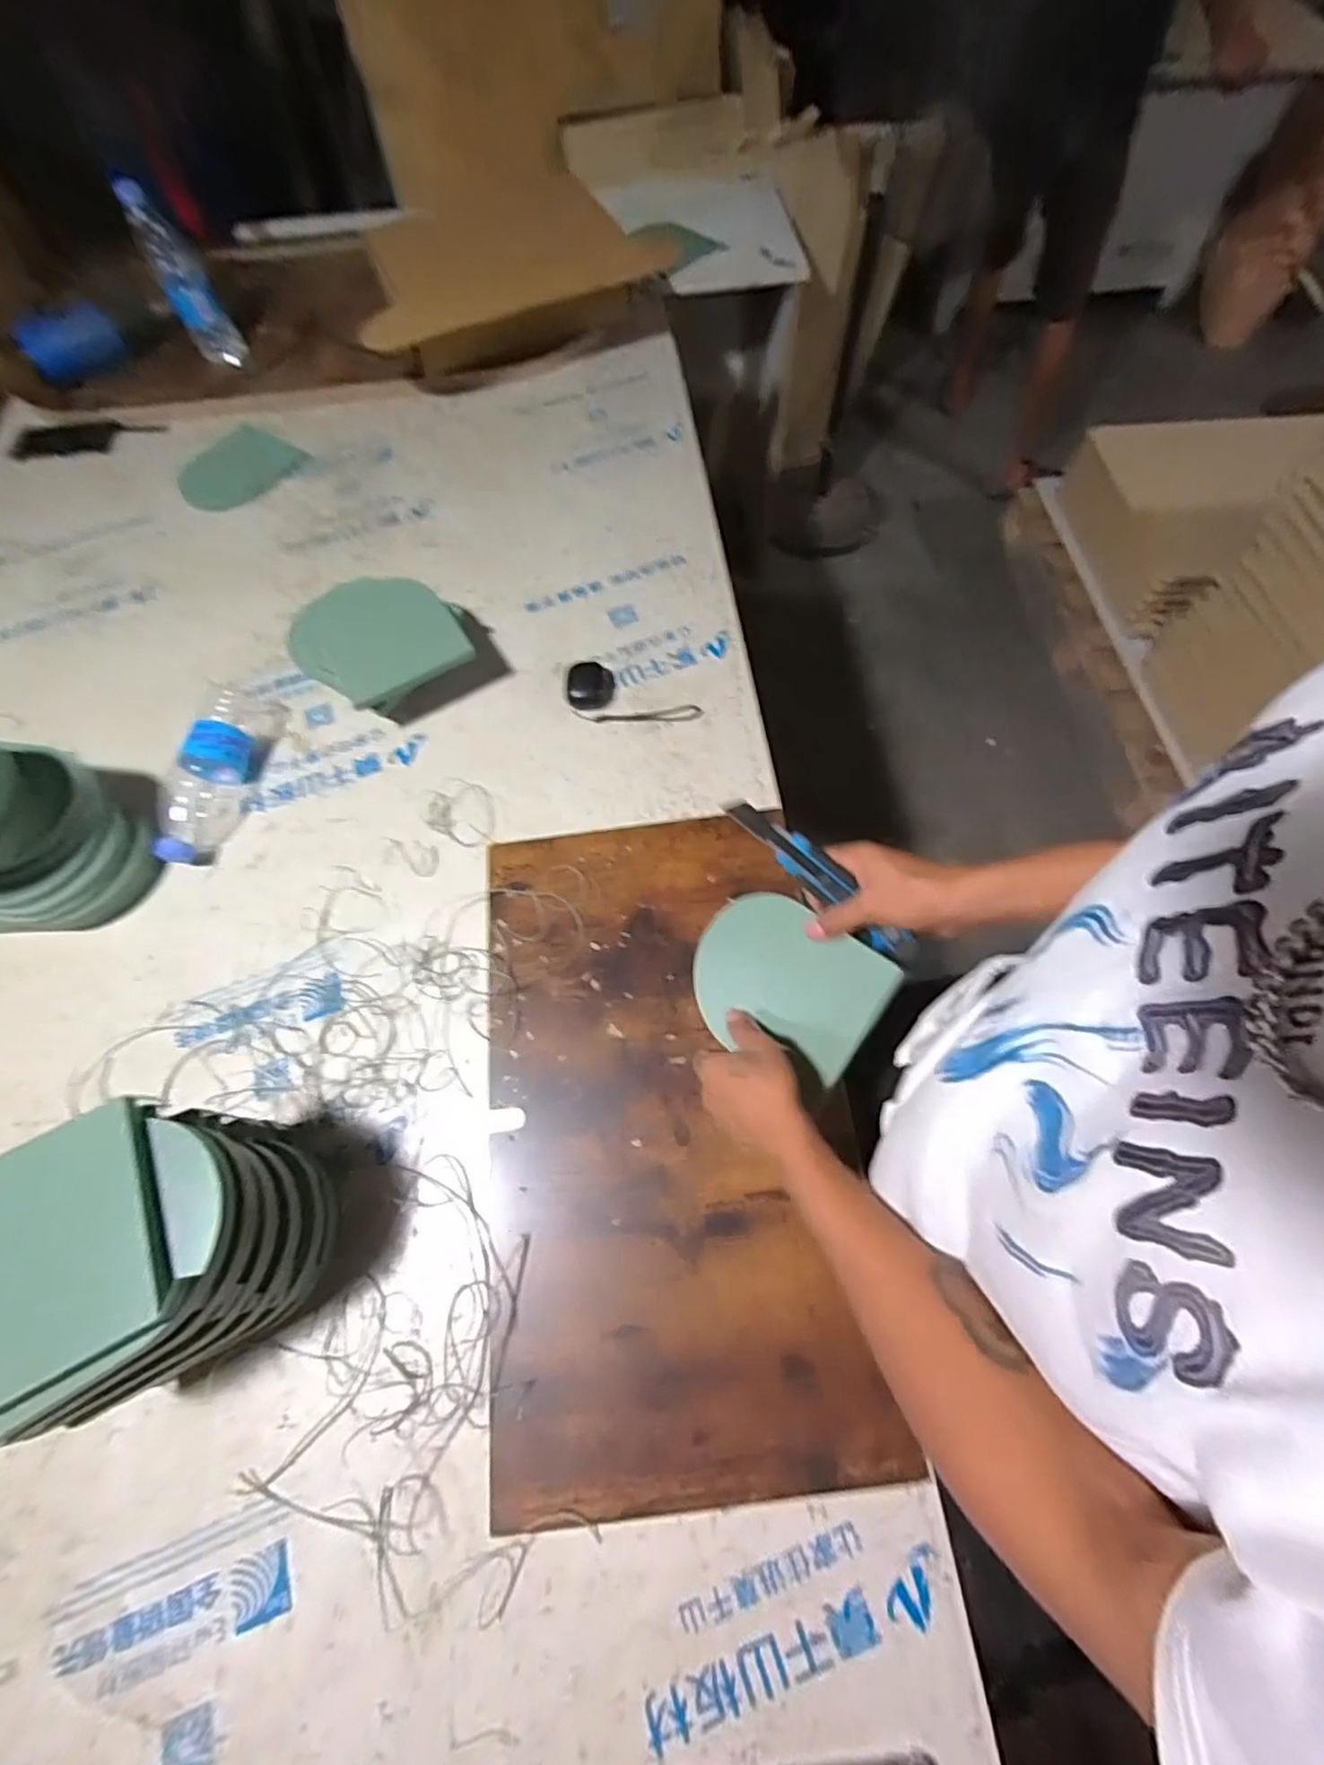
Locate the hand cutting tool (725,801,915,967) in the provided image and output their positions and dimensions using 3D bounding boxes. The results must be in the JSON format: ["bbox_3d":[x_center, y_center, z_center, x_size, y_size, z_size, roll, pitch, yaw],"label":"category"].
[{"bbox_3d":[0.135,0.000,0.534,0.195,0.029,0.028,41,72,-5],"label":"hand cutting tool"}]

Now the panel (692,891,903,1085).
[{"bbox_3d":[0.100,0.088,0.566,0.172,0.009,0.137,37,105,36],"label":"panel"}]

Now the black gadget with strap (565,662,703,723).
[{"bbox_3d":[-0.043,-0.219,0.789,0.164,0.021,0.079,25,69,14],"label":"black gadget with strap"}]

